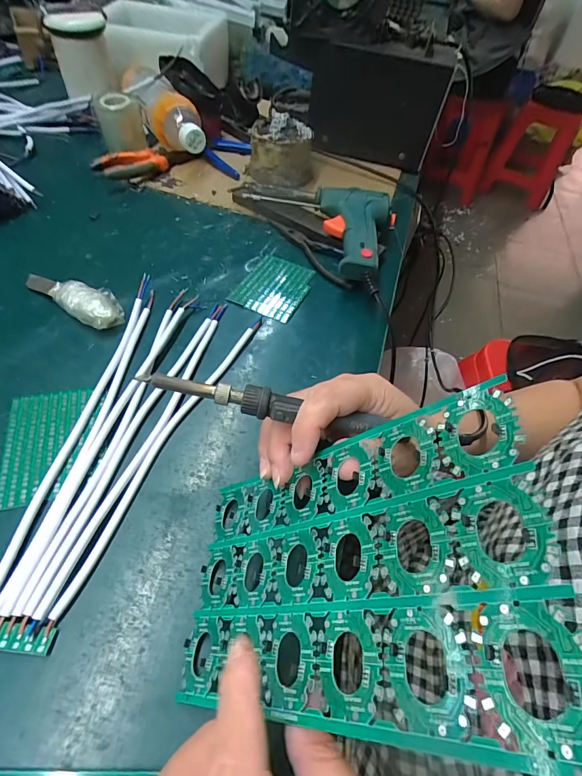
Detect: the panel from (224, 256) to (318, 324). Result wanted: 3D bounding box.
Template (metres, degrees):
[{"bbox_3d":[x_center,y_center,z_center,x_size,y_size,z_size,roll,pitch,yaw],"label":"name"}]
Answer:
[{"bbox_3d":[-0.016,-0.110,0.420,0.066,0.004,0.090,24,54,12],"label":"panel"}]

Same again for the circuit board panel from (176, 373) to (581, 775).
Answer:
[{"bbox_3d":[0.014,0.082,0.183,0.004,0.195,0.118,32,46,-30],"label":"circuit board panel"}]

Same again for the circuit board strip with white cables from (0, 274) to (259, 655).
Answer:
[{"bbox_3d":[-0.127,0.028,0.305,0.113,0.009,0.295,15,53,5],"label":"circuit board strip with white cables"}]

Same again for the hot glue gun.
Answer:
[{"bbox_3d":[0.065,-0.168,0.440,0.093,0.052,0.147,11,53,2],"label":"hot glue gun"}]

